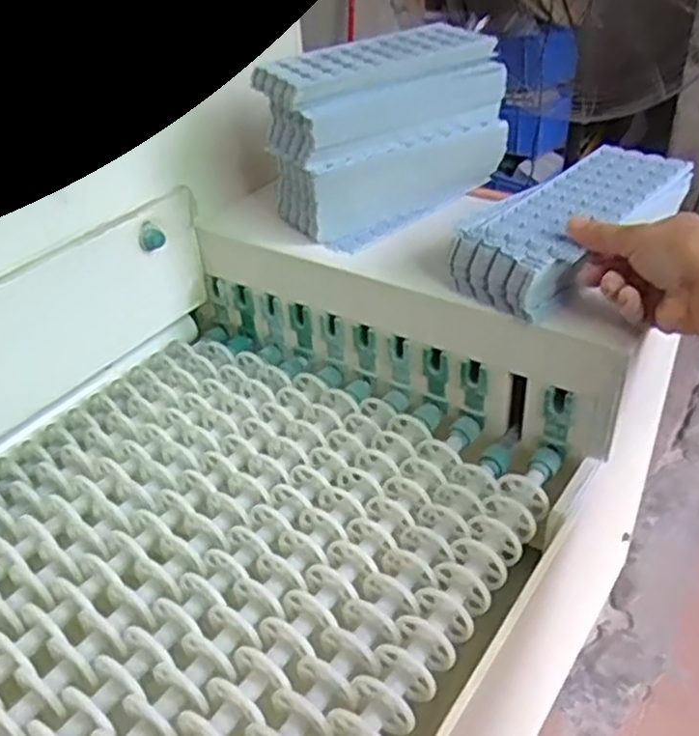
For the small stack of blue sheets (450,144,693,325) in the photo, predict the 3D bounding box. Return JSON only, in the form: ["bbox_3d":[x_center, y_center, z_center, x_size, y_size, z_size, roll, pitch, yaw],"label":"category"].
[{"bbox_3d":[0.181,-0.117,0.594,0.213,0.047,0.095,-35,46,-28],"label":"small stack of blue sheets"}]

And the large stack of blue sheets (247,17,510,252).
[{"bbox_3d":[0.033,-0.208,0.670,0.204,0.142,0.089,-22,40,-23],"label":"large stack of blue sheets"}]

